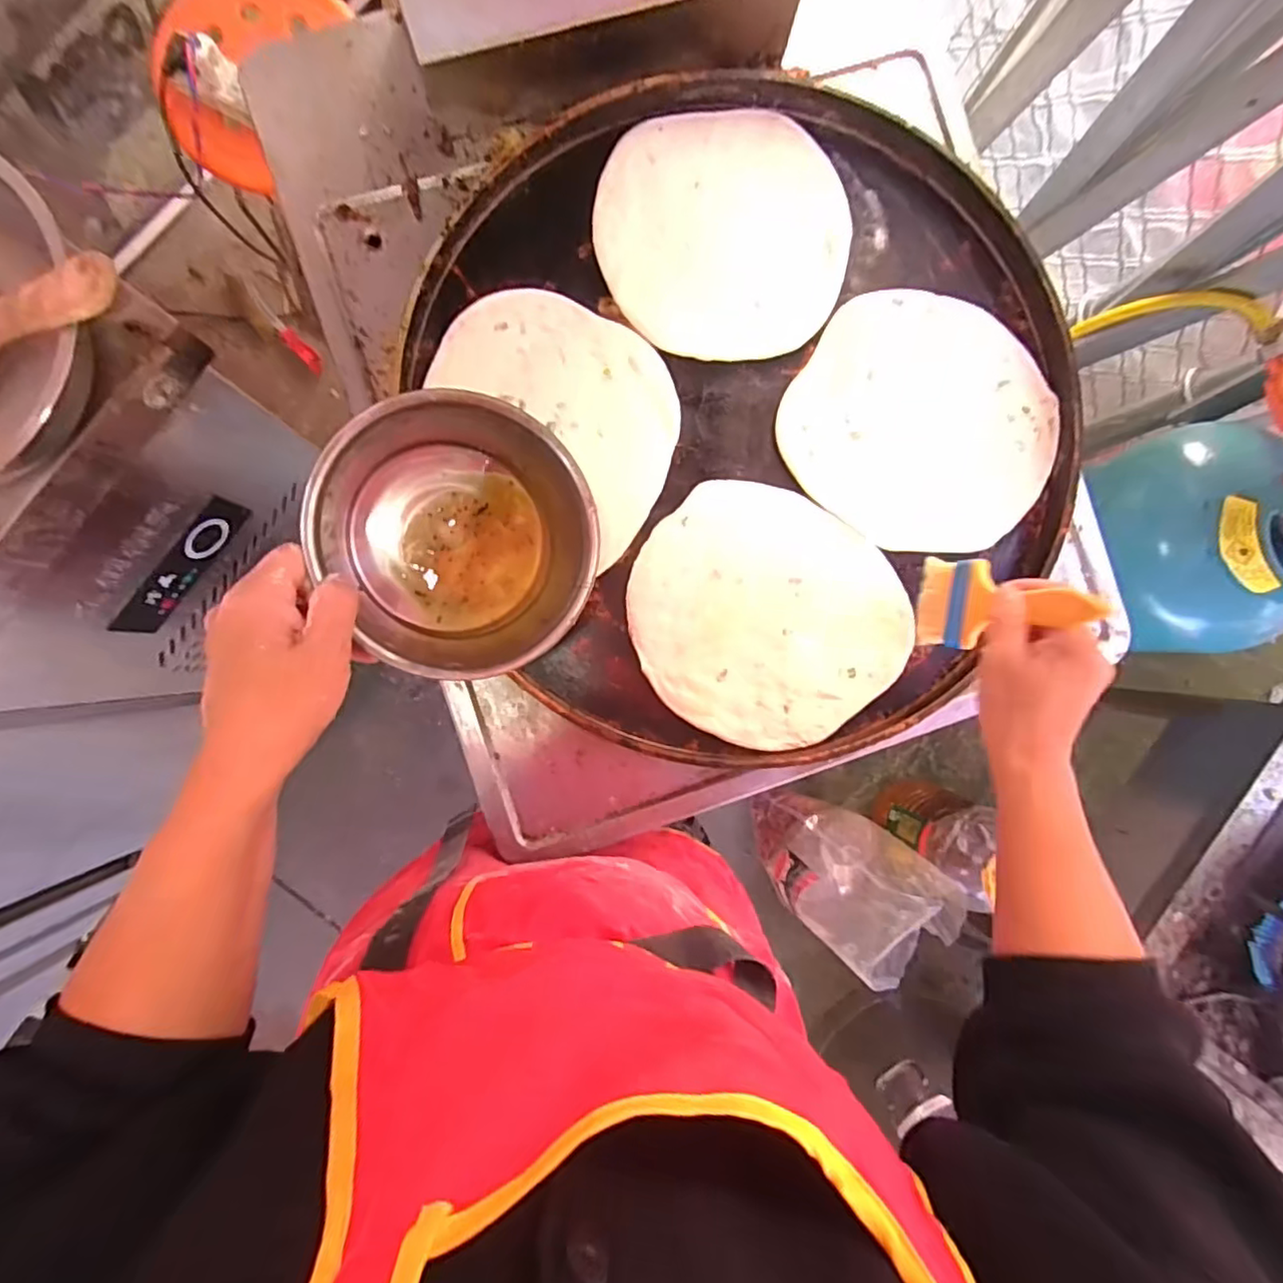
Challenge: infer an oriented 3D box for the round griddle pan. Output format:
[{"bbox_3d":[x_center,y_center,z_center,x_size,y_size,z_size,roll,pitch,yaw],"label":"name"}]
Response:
[{"bbox_3d":[0.111,-0.193,0.525,0.515,0.035,0.558,0,89,-3],"label":"round griddle pan"}]

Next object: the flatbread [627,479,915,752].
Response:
[{"bbox_3d":[0.108,-0.021,0.528,0.233,0.012,0.210,31,88,-2],"label":"flatbread"}]

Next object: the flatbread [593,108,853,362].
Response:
[{"bbox_3d":[0.071,-0.352,0.529,0.211,0.006,0.205,0,89,-3],"label":"flatbread"}]

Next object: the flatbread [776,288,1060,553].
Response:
[{"bbox_3d":[0.248,-0.191,0.540,0.229,0.008,0.211,0,89,-3],"label":"flatbread"}]

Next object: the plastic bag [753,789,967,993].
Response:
[{"bbox_3d":[0.348,0.403,1.068,0.240,0.357,0.188,28,88,-3],"label":"plastic bag"}]

